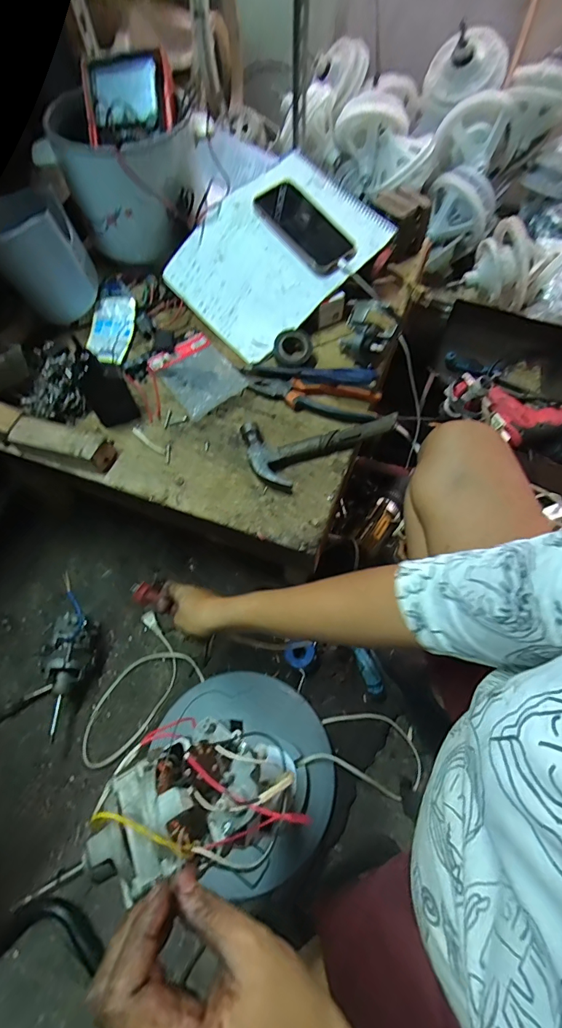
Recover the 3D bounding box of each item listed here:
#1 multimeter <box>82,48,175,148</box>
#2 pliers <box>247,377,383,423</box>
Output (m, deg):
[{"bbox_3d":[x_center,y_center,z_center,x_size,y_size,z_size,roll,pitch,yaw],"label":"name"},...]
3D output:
[{"bbox_3d":[-0.223,-0.612,0.617,0.132,0.032,0.118,-6,98,3],"label":"multimeter"},{"bbox_3d":[0.043,-0.167,0.590,0.184,0.015,0.051,14,64,8],"label":"pliers"}]

